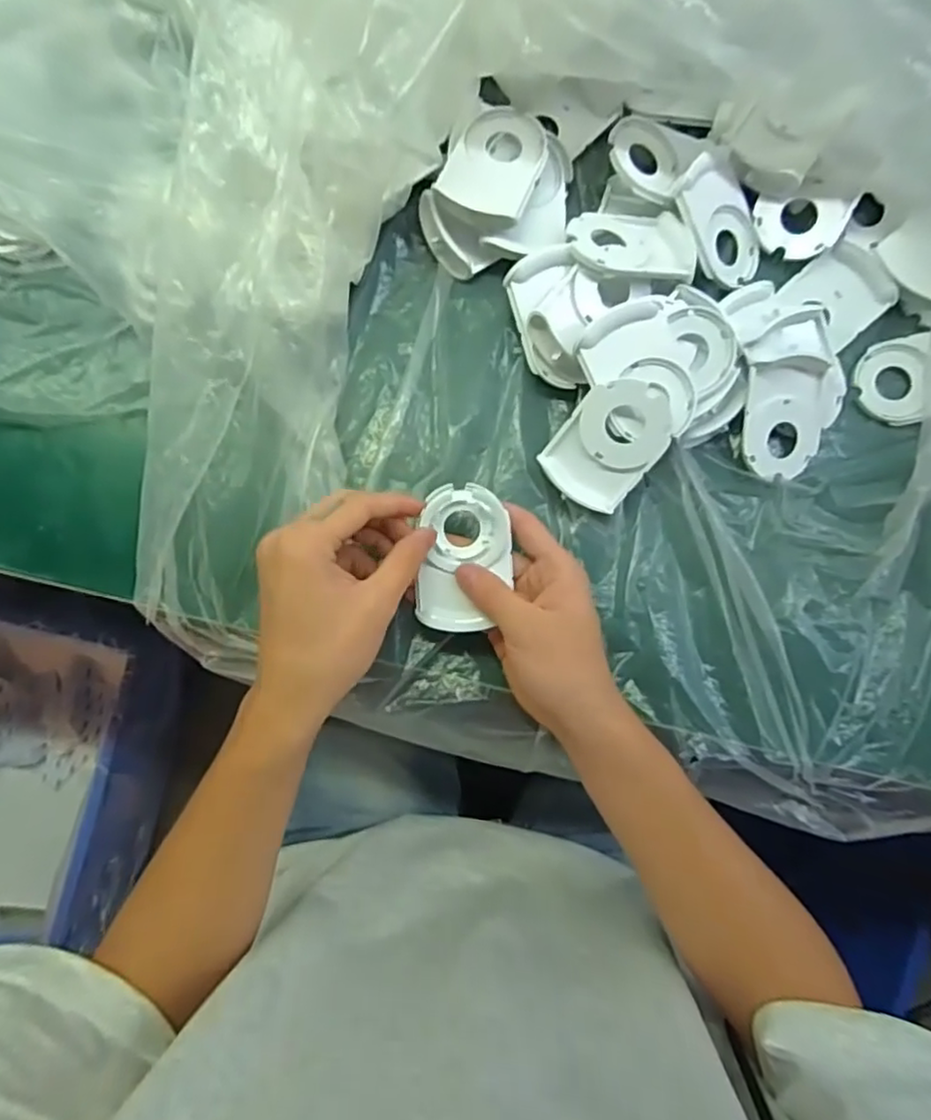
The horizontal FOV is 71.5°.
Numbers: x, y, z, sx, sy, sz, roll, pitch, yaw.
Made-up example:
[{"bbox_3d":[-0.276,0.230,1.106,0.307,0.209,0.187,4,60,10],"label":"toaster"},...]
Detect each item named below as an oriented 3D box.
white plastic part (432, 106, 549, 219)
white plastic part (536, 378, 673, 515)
[{"bbox_3d":[0.020,-0.257,0.413,0.057,0.011,0.081,22,83,1],"label":"white plastic part"},{"bbox_3d":[0.090,-0.073,0.402,0.058,0.016,0.081,39,105,0],"label":"white plastic part"}]

